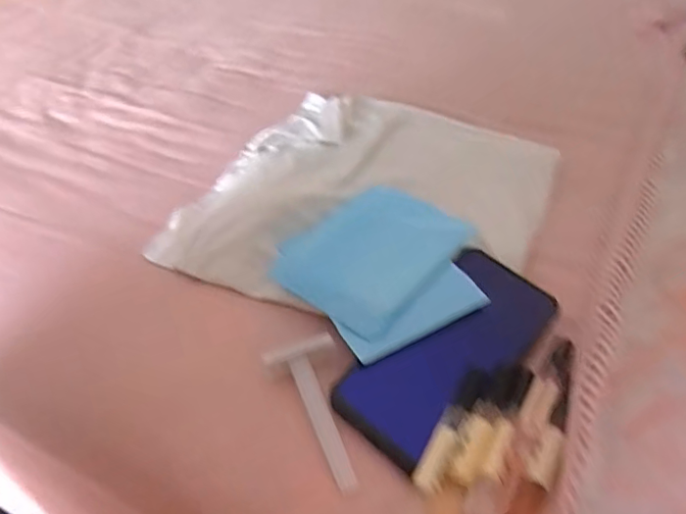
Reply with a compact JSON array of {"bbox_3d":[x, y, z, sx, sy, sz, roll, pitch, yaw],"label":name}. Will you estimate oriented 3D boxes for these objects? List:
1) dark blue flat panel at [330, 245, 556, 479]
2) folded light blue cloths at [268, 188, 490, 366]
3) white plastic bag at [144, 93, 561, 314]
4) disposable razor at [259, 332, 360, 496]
[{"bbox_3d":[0.071,0.057,0.365,0.073,0.011,0.165,32,55,28],"label":"dark blue flat panel"},{"bbox_3d":[0.032,0.003,0.407,0.132,0.011,0.134,-34,53,-23],"label":"folded light blue cloths"},{"bbox_3d":[0.019,-0.053,0.468,0.272,0.029,0.252,18,49,18],"label":"white plastic bag"},{"bbox_3d":[-0.013,0.092,0.340,0.043,0.007,0.094,-18,60,-12],"label":"disposable razor"}]

